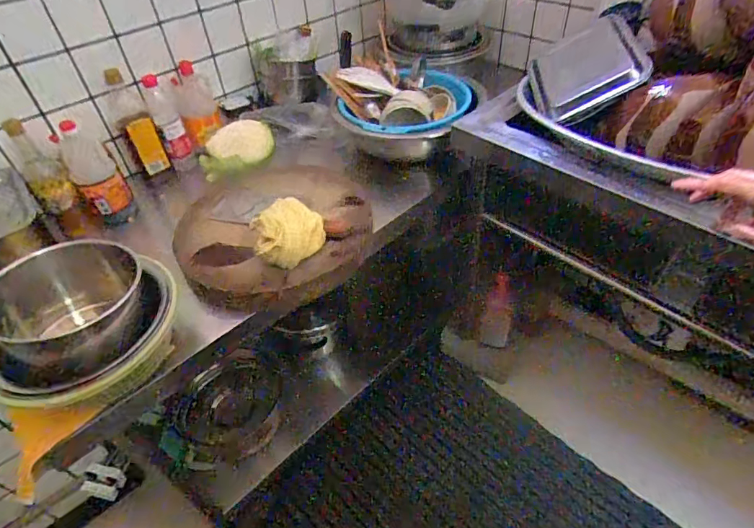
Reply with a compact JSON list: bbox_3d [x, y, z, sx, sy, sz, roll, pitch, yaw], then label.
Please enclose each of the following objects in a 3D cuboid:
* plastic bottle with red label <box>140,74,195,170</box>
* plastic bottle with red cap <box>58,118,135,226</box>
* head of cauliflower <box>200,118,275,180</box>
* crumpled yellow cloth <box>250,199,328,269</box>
[{"bbox_3d":[-0.485,-0.323,1.069,0.063,0.211,0.053,-20,47,-16],"label":"plastic bottle with red label"},{"bbox_3d":[-0.578,-0.187,0.932,0.089,0.213,0.076,-31,50,-24],"label":"plastic bottle with red cap"},{"bbox_3d":[-0.324,-0.266,1.049,0.171,0.079,0.112,-17,46,-12],"label":"head of cauliflower"},{"bbox_3d":[-0.152,-0.054,0.791,0.129,0.104,0.095,-23,48,-18],"label":"crumpled yellow cloth"}]

